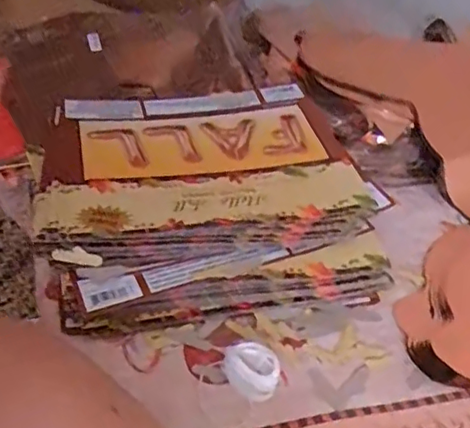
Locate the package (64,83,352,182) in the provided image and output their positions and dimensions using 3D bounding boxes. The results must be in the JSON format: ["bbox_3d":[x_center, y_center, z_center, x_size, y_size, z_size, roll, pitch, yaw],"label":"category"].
[{"bbox_3d":[-0.013,-0.062,0.453,0.200,0.013,0.116,-9,41,-16],"label":"package"}]

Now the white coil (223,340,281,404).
[{"bbox_3d":[0.009,0.086,0.334,0.030,0.010,0.032,3,39,-2],"label":"white coil"}]

